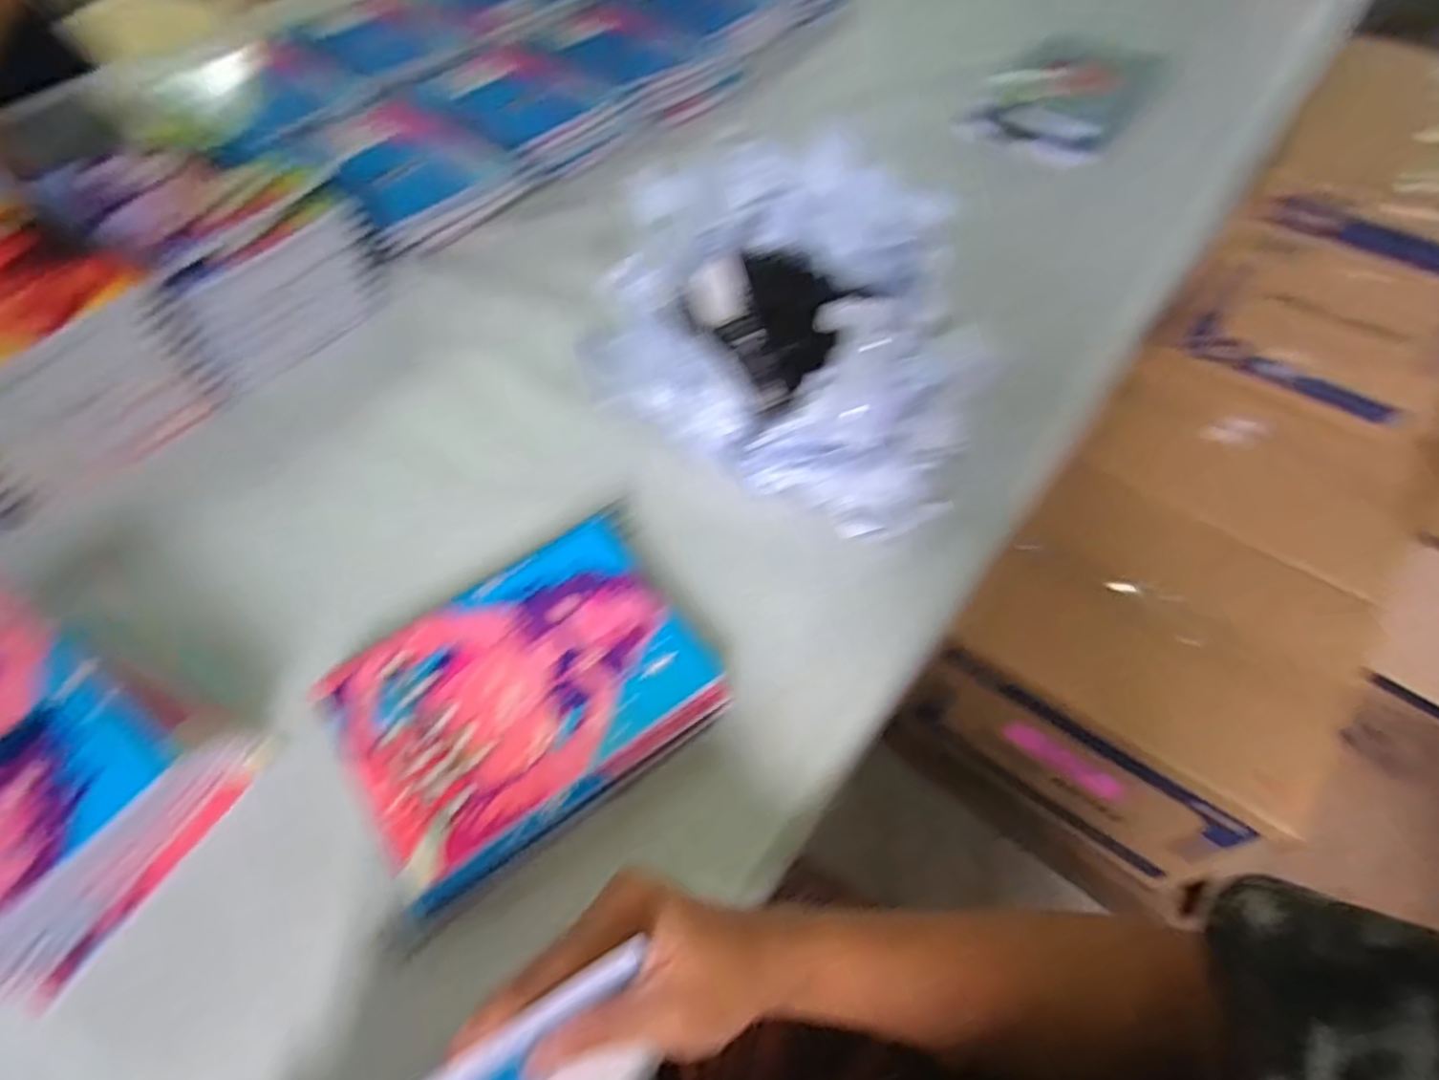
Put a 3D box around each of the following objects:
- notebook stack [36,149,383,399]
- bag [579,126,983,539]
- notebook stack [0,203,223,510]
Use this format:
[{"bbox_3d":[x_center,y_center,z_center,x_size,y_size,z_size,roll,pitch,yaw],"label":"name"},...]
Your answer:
[{"bbox_3d":[-0.435,-0.255,0.629,0.217,0.104,0.169,32,63,19],"label":"notebook stack"},{"bbox_3d":[0.048,-0.177,0.571,0.289,0.109,0.357,2,57,2],"label":"bag"},{"bbox_3d":[-0.532,-0.142,0.556,0.189,0.108,0.165,29,62,18],"label":"notebook stack"}]

